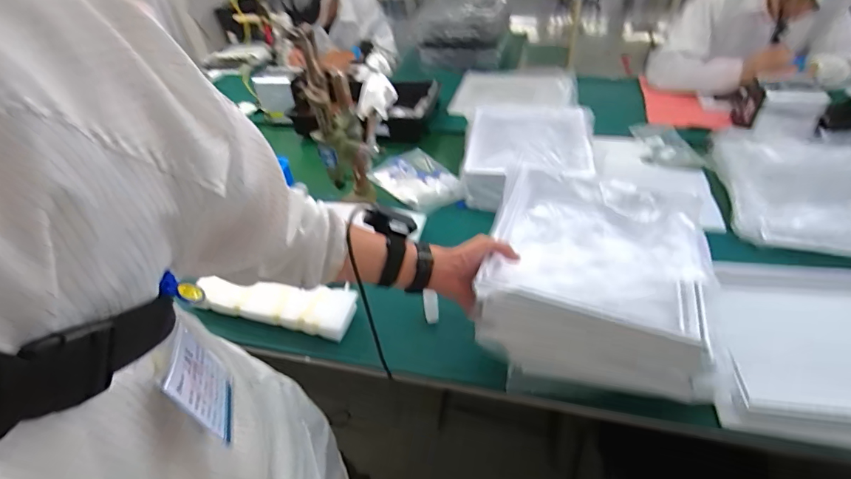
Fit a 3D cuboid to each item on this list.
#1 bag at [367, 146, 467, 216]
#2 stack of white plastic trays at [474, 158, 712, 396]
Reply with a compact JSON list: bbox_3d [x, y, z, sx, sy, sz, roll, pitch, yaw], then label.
[{"bbox_3d":[-0.020,-0.152,1.157,0.183,0.040,0.287,-24,43,-20],"label":"bag"},{"bbox_3d":[0.240,0.046,0.661,0.274,0.172,0.307,8,42,16],"label":"stack of white plastic trays"}]

